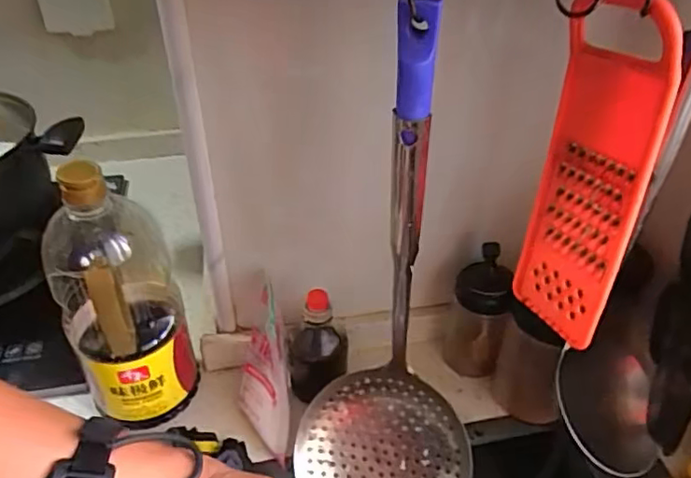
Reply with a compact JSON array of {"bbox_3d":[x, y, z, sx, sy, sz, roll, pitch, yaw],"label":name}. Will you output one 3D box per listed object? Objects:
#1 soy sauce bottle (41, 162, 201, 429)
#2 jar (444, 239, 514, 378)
[{"bbox_3d":[-0.213,0.045,0.539,0.101,0.258,0.101,-16,42,-20],"label":"soy sauce bottle"},{"bbox_3d":[0.148,0.077,0.636,0.060,0.157,0.060,1,39,-1],"label":"jar"}]

